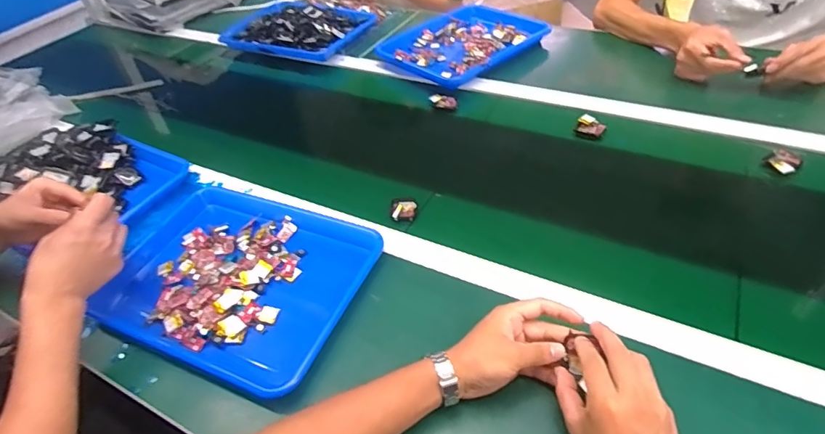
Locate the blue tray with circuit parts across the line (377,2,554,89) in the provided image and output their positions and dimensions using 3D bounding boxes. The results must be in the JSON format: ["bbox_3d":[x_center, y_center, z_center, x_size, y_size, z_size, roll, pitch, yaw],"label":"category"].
[{"bbox_3d":[0.114,-0.395,1.056,0.340,0.030,0.287,-32,50,-23],"label":"blue tray with circuit parts across the line"}]

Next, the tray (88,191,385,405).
[{"bbox_3d":[-0.225,0.077,0.631,0.328,0.042,0.254,15,49,21],"label":"tray"}]

